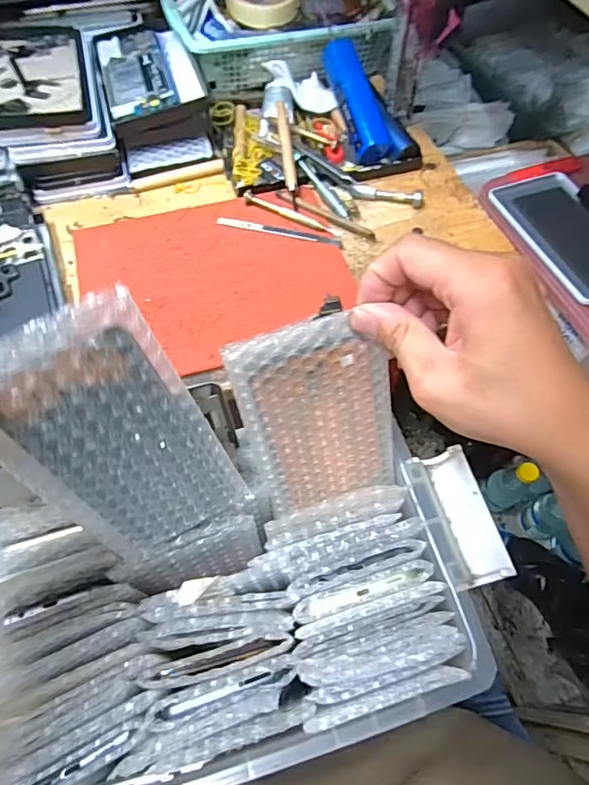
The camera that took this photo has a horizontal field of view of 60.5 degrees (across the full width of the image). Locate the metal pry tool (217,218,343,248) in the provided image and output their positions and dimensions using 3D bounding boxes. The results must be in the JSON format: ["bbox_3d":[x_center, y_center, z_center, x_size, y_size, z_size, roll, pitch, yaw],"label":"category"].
[{"bbox_3d":[-0.015,-0.164,0.514,0.129,0.005,0.011,12,62,6],"label":"metal pry tool"}]

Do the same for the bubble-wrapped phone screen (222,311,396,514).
[{"bbox_3d":[0.017,0.018,0.311,0.088,0.139,0.007,-18,39,-6],"label":"bubble-wrapped phone screen"}]

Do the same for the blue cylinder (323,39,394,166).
[{"bbox_3d":[0.068,-0.319,0.554,0.040,0.030,0.124,-24,97,-13],"label":"blue cylinder"}]

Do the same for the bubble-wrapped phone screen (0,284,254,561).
[{"bbox_3d":[-0.086,0.032,0.258,0.085,0.172,0.006,-27,47,-7],"label":"bubble-wrapped phone screen"}]

